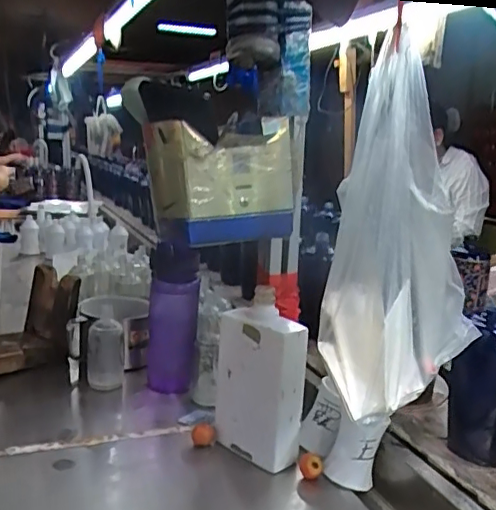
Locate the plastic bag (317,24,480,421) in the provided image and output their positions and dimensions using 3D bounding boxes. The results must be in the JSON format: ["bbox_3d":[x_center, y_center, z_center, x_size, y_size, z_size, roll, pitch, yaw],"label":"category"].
[{"bbox_3d":[0.140,-0.021,0.521,0.164,0.299,0.069,-8,15,-38],"label":"plastic bag"}]

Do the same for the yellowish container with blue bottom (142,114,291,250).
[{"bbox_3d":[-0.035,-0.088,0.678,0.163,0.133,0.117,-4,13,-24],"label":"yellowish container with blue bottom"}]

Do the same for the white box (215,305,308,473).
[{"bbox_3d":[0.013,0.151,0.684,0.057,0.177,0.105,-8,15,-38],"label":"white box"}]

